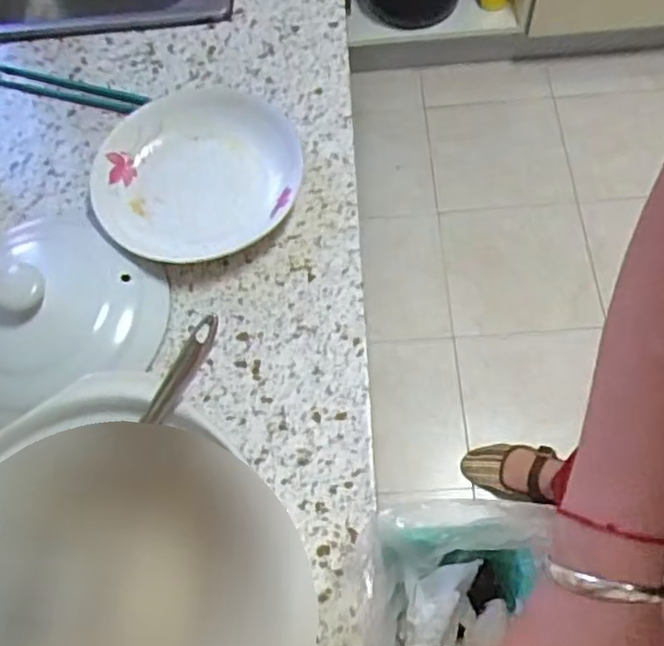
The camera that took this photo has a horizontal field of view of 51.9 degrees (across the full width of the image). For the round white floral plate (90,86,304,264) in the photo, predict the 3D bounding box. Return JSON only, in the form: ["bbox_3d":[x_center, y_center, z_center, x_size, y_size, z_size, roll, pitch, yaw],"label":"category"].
[{"bbox_3d":[-0.112,-0.127,0.566,0.167,0.026,0.182,-1,66,3],"label":"round white floral plate"}]

